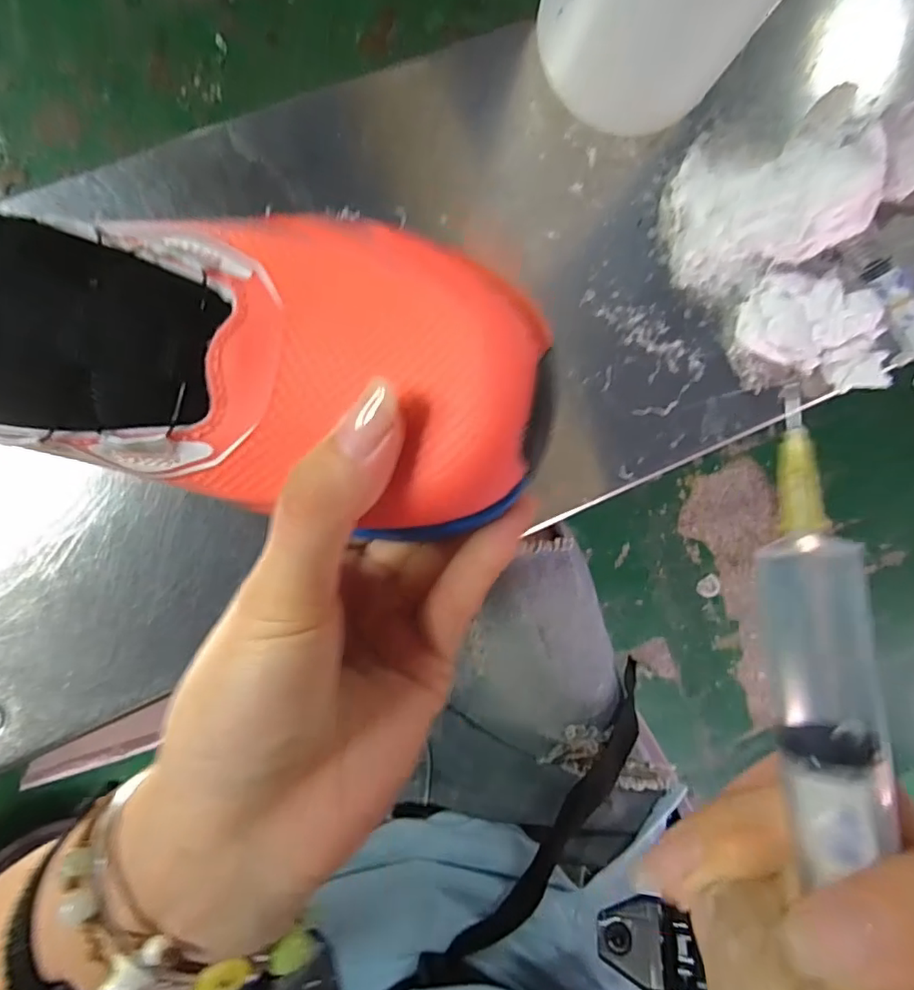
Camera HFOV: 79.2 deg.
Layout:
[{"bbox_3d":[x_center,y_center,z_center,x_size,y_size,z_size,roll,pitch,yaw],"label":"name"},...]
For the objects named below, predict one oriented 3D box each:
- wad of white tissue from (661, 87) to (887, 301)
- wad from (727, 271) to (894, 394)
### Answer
[{"bbox_3d":[0.153,-0.148,0.268,0.094,0.047,0.076,-24,94,-6],"label":"wad of white tissue"},{"bbox_3d":[0.184,-0.084,0.285,0.072,0.021,0.056,1,91,-7],"label":"wad"}]

